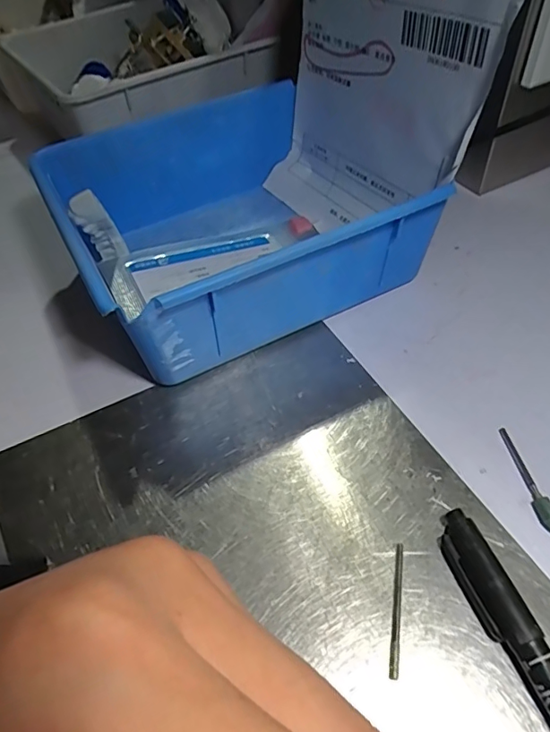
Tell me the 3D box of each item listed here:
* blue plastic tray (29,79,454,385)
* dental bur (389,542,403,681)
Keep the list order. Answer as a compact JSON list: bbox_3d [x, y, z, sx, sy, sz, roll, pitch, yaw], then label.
[{"bbox_3d":[-0.023,-0.077,0.273,0.162,0.065,0.148,-24,53,-16],"label":"blue plastic tray"},{"bbox_3d":[0.042,0.083,0.174,0.004,0.004,0.044,8,51,10],"label":"dental bur"}]

